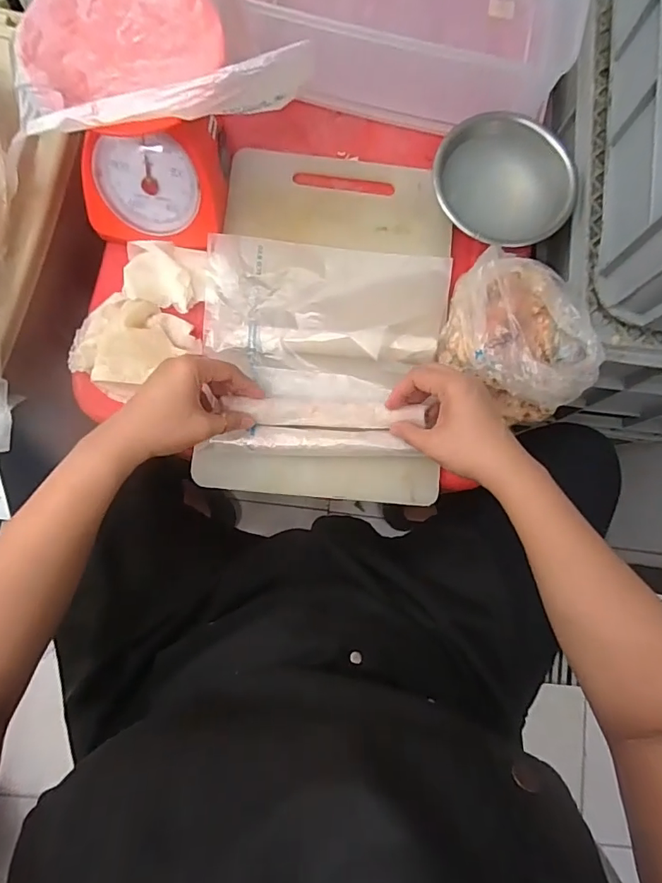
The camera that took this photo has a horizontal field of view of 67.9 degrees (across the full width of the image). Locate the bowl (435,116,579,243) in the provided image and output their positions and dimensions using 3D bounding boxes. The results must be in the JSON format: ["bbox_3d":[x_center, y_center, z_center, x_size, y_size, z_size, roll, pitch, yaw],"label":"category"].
[{"bbox_3d":[0.190,-0.284,0.539,0.152,0.038,0.146,-16,84,-7],"label":"bowl"}]

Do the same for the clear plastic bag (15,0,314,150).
[{"bbox_3d":[-0.157,-0.366,0.417,0.235,0.057,0.225,-14,84,-7],"label":"clear plastic bag"}]

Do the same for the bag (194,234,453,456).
[{"bbox_3d":[-0.007,-0.095,0.514,0.243,0.046,0.210,3,82,-4],"label":"bag"}]

